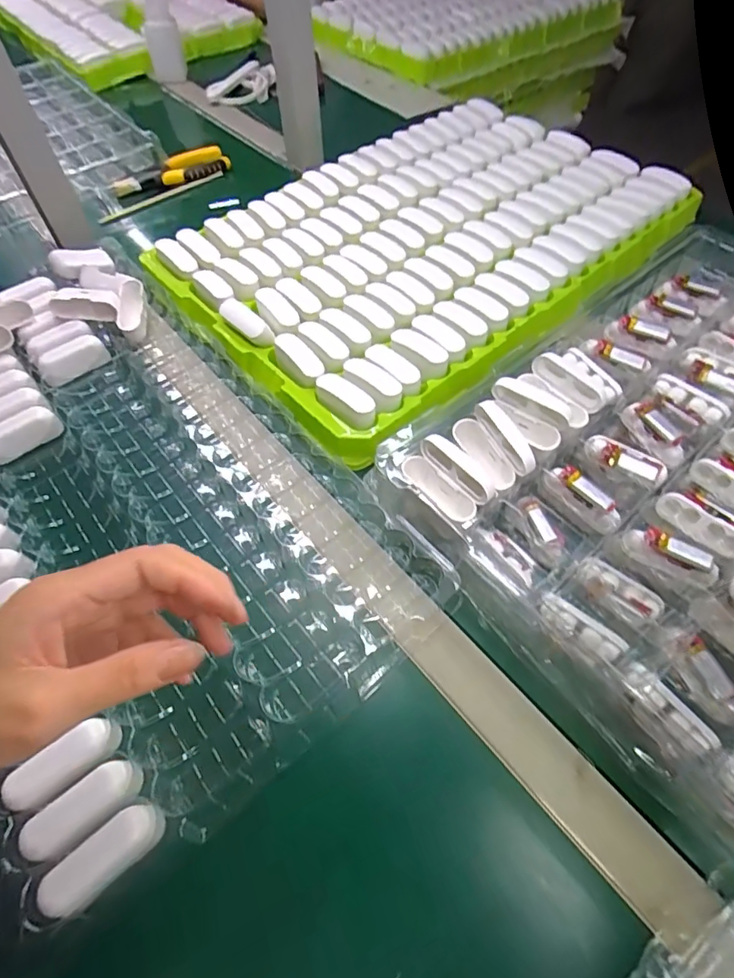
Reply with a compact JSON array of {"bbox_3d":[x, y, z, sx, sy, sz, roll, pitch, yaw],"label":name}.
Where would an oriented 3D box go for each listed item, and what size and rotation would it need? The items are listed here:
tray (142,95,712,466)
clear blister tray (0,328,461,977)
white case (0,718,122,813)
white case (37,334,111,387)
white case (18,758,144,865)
[{"bbox_3d":[0.074,-0.303,0.607,0.572,0.042,0.385,-36,63,-20],"label":"tray"},{"bbox_3d":[-0.247,0.013,0.416,0.375,0.034,0.536,-37,63,-20],"label":"clear blister tray"},{"bbox_3d":[-0.184,0.167,0.306,0.063,0.021,0.022,-34,62,-19],"label":"white case"},{"bbox_3d":[-0.297,-0.130,0.512,0.064,0.028,0.022,-40,64,-22],"label":"white case"},{"bbox_3d":[-0.165,0.188,0.296,0.062,0.020,0.024,-34,62,-19],"label":"white case"}]

